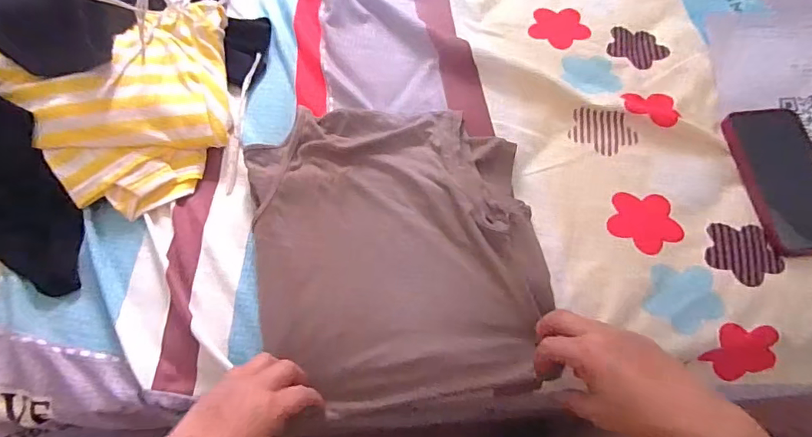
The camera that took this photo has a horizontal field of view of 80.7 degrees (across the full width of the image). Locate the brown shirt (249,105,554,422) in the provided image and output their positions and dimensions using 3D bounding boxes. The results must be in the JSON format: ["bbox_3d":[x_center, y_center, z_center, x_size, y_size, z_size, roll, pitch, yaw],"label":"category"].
[{"bbox_3d":[-0.011,0.023,0.466,0.259,0.035,0.292,-9,67,-2],"label":"brown shirt"}]

